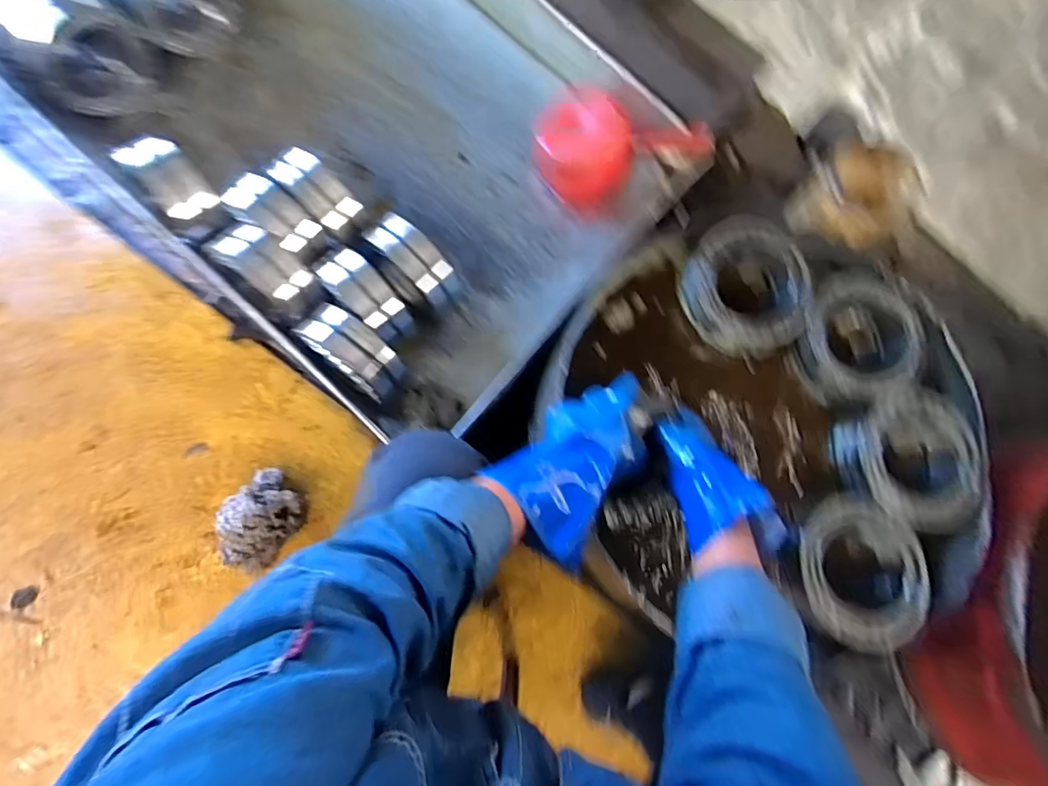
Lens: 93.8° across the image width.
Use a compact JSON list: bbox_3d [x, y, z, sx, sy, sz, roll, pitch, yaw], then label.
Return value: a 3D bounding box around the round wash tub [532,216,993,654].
[{"bbox_3d":[0.284,0.023,0.620,0.511,0.129,0.489,1,84,-7],"label":"round wash tub"}]

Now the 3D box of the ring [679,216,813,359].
[{"bbox_3d":[0.294,-0.140,0.654,0.158,0.046,0.173,1,79,-6],"label":"ring"}]

